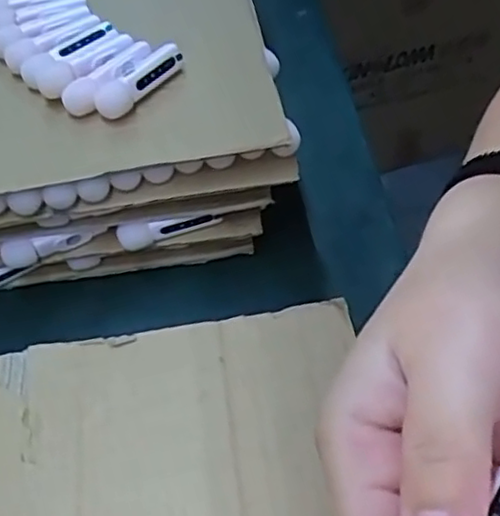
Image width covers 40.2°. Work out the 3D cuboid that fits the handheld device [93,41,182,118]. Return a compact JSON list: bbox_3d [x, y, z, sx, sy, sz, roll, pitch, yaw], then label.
[{"bbox_3d":[-0.065,-0.106,0.404,0.014,0.015,0.061,36,65,26],"label":"handheld device"}]

